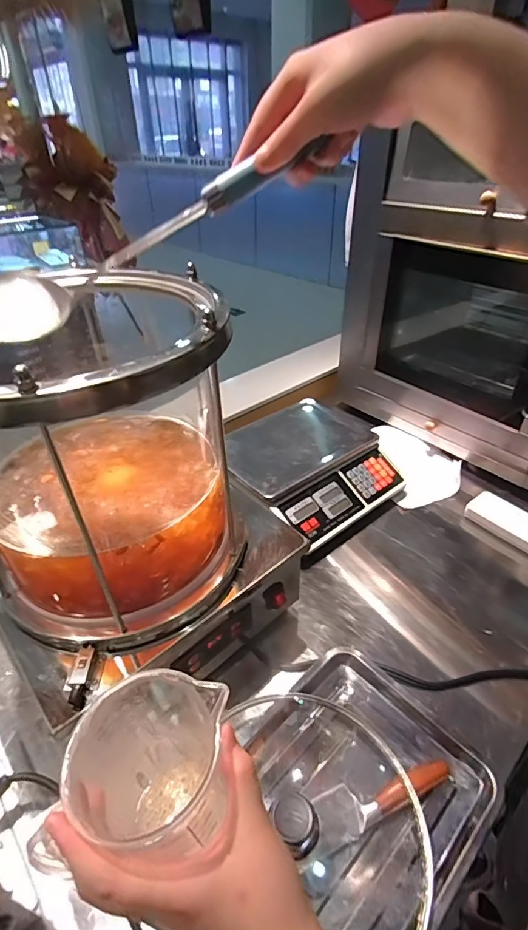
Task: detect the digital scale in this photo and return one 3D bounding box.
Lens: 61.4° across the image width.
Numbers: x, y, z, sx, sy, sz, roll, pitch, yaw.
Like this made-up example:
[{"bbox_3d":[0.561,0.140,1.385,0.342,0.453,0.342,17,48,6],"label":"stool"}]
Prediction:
[{"bbox_3d":[0.093,-0.005,0.959,0.330,0.103,0.329,-29,46,-32],"label":"digital scale"}]

